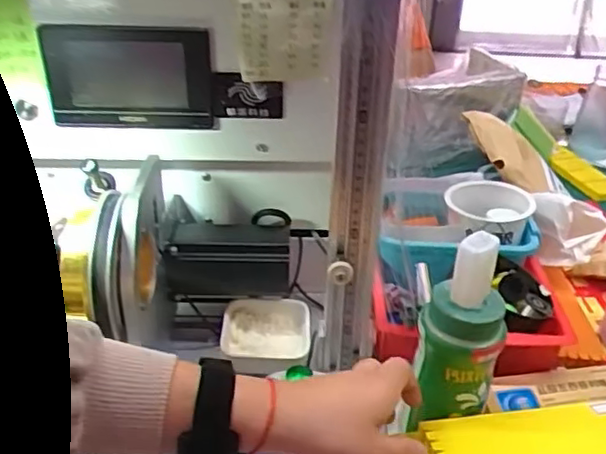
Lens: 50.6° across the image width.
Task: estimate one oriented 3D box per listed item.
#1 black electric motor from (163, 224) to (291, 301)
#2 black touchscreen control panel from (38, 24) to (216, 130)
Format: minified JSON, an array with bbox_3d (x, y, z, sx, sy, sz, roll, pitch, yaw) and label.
[{"bbox_3d":[-0.069,0.032,0.611,0.111,0.055,0.054,1,31,-2],"label":"black electric motor"},{"bbox_3d":[-0.144,-0.124,0.540,0.136,0.084,0.013,0,31,-3],"label":"black touchscreen control panel"}]

